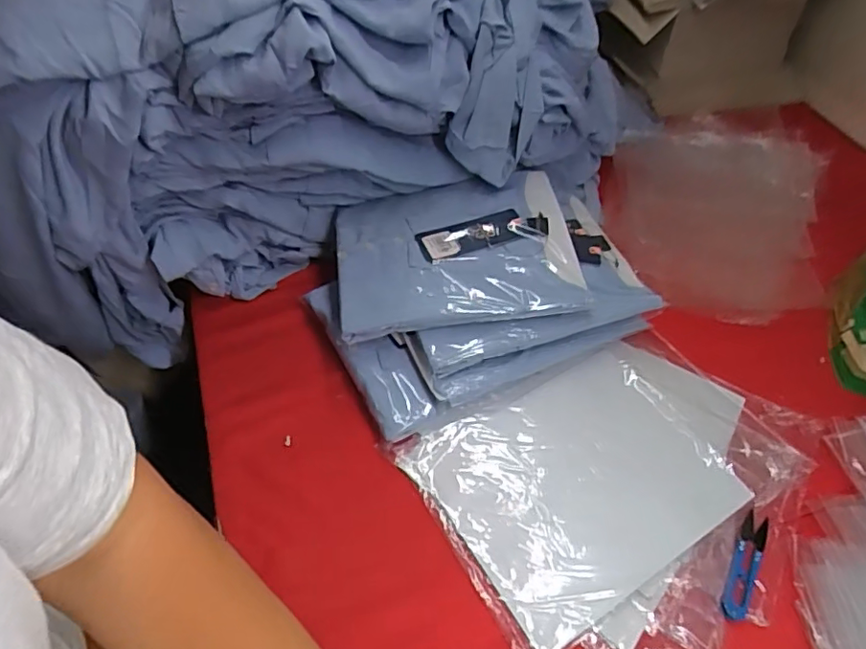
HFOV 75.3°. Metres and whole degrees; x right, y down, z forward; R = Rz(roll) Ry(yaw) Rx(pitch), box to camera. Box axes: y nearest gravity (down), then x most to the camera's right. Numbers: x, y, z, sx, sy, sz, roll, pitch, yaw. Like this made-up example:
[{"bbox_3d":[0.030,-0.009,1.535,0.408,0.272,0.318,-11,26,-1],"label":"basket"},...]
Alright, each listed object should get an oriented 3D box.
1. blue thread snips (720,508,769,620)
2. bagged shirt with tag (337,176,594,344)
[{"bbox_3d":[0.279,0.214,0.501,0.024,0.005,0.100,27,57,20],"label":"blue thread snips"},{"bbox_3d":[0.023,-0.085,0.624,0.254,0.023,0.208,-6,52,-5],"label":"bagged shirt with tag"}]

